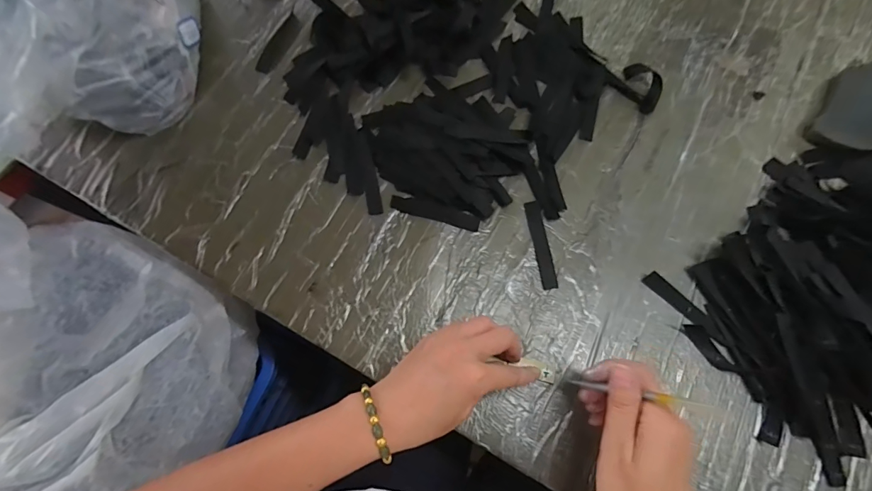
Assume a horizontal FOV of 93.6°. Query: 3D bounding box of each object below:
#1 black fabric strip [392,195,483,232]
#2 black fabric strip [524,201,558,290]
[{"bbox_3d":[-0.001,-0.034,0.414,0.091,0.007,0.016,15,73,5],"label":"black fabric strip"},{"bbox_3d":[0.106,-0.002,0.408,0.016,0.004,0.091,-8,72,-3],"label":"black fabric strip"}]

